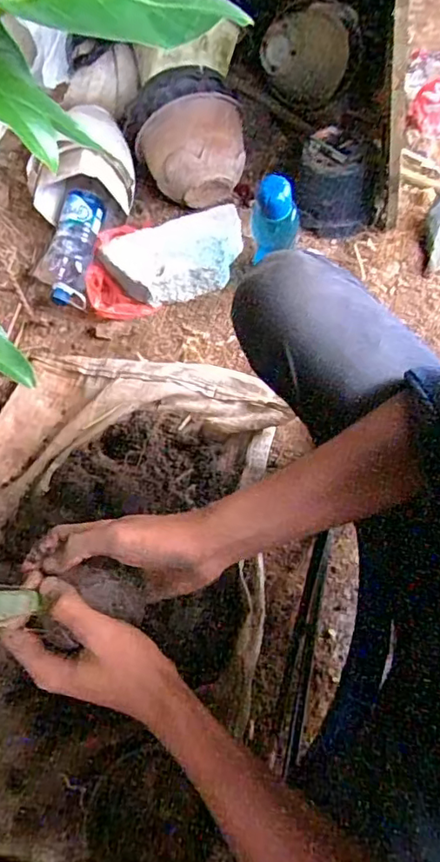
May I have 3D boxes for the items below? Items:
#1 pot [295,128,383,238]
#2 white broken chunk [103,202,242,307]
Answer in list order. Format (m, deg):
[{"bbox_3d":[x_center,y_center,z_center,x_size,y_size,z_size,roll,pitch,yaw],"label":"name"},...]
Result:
[{"bbox_3d":[0.214,-0.455,1.014,0.142,0.139,0.118,7,63,6],"label":"pot"},{"bbox_3d":[-0.082,-0.319,1.031,0.257,0.087,0.128,-11,63,-3],"label":"white broken chunk"}]

